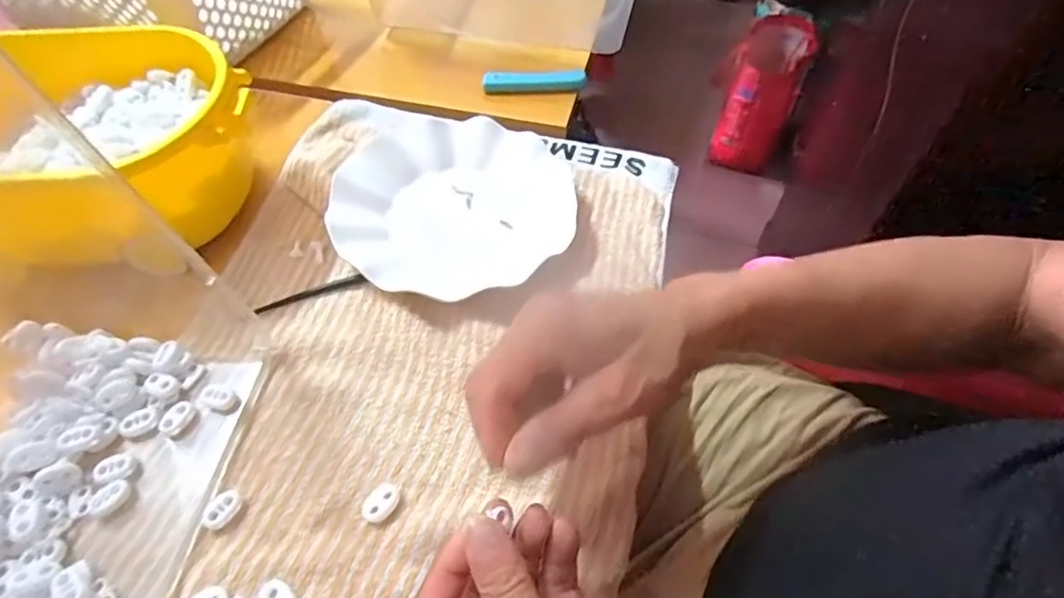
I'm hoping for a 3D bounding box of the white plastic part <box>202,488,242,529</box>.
[{"bbox_3d":[-0.176,0.118,0.336,0.017,0.004,0.022,24,57,16],"label":"white plastic part"}]

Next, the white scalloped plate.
[{"bbox_3d":[-0.059,-0.077,0.465,0.179,0.025,0.191,0,53,-1],"label":"white scalloped plate"}]

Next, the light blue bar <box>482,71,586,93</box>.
[{"bbox_3d":[0.003,-0.210,0.575,0.099,0.014,0.019,-3,53,-3],"label":"light blue bar"}]

